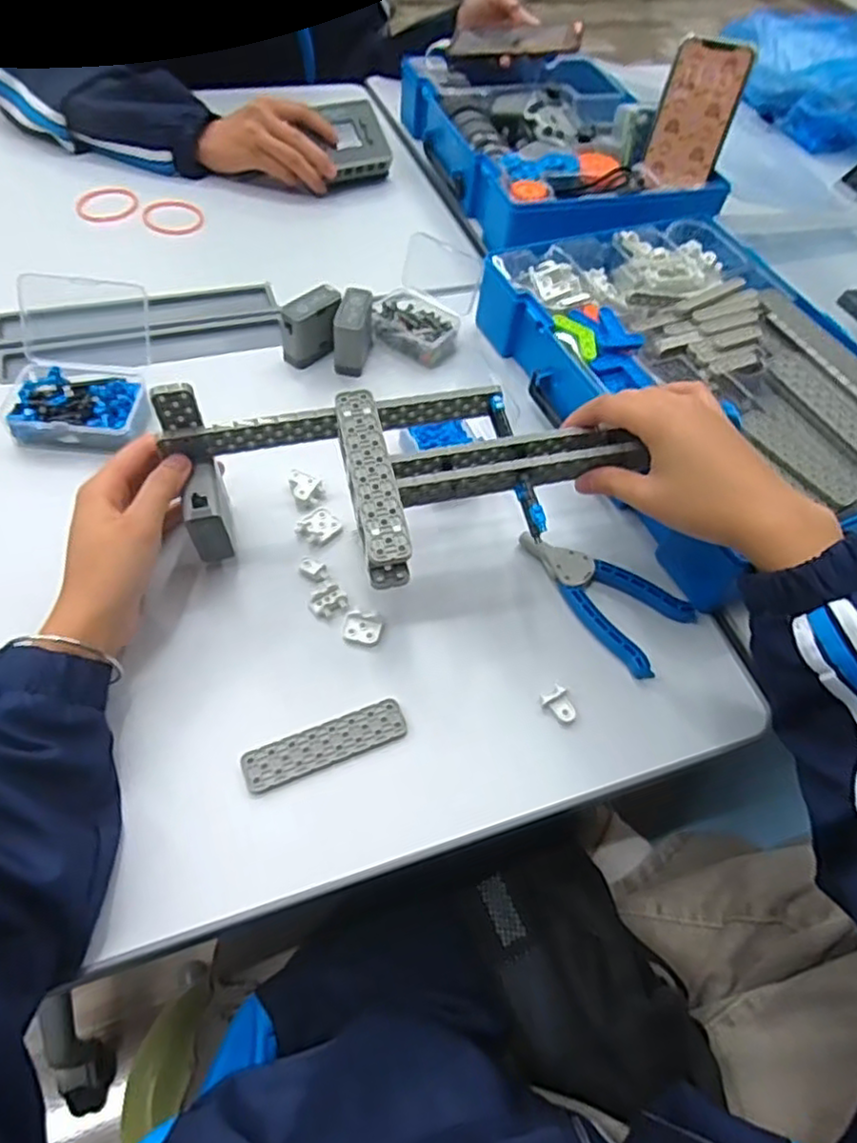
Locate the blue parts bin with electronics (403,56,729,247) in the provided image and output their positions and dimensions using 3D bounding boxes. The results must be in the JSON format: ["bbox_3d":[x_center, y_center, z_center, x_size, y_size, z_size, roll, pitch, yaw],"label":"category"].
[{"bbox_3d":[0.147,-0.491,0.802,0.270,0.077,0.386,-13,59,-13],"label":"blue parts bin with electronics"}]

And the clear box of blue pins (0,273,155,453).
[{"bbox_3d":[-0.267,-0.151,0.527,0.103,0.090,0.108,-1,57,-6],"label":"clear box of blue pins"}]

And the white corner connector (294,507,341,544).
[{"bbox_3d":[-0.081,-0.034,0.504,0.027,0.006,0.030,37,61,18],"label":"white corner connector"}]

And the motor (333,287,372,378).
[{"bbox_3d":[-0.066,-0.207,0.596,0.026,0.056,0.060,7,56,0],"label":"motor"}]

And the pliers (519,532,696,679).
[{"bbox_3d":[0.128,0.010,0.495,0.071,0.016,0.129,-33,65,-24],"label":"pliers"}]

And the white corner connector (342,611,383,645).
[{"bbox_3d":[-0.045,0.037,0.462,0.026,0.007,0.021,8,56,0],"label":"white corner connector"}]

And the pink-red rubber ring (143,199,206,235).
[{"bbox_3d":[-0.269,-0.375,0.726,0.061,0.010,0.054,-10,58,-11],"label":"pink-red rubber ring"}]

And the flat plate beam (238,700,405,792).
[{"bbox_3d":[-0.062,0.104,0.415,0.099,0.004,0.027,-19,60,-17],"label":"flat plate beam"}]

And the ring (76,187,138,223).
[{"bbox_3d":[-0.342,-0.390,0.728,0.061,0.007,0.061,-19,60,-17],"label":"ring"}]

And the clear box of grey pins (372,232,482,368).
[{"bbox_3d":[0.000,-0.248,0.637,0.078,0.047,0.112,24,58,11],"label":"clear box of grey pins"}]

